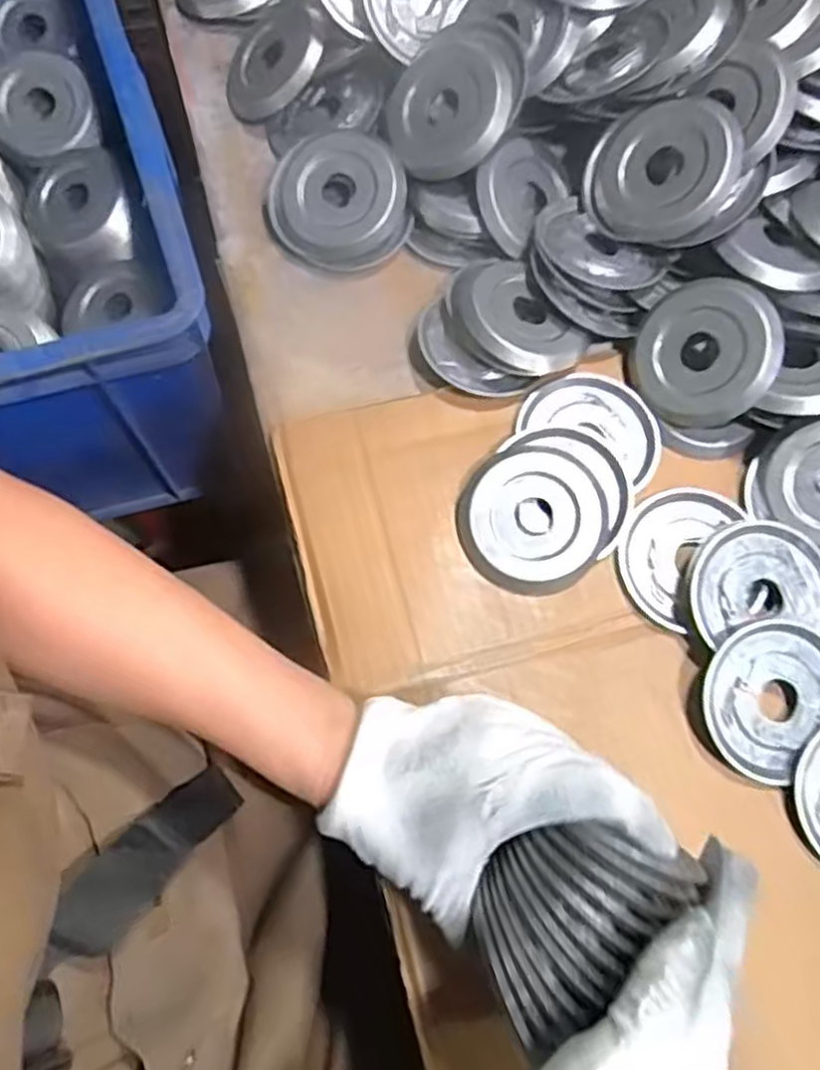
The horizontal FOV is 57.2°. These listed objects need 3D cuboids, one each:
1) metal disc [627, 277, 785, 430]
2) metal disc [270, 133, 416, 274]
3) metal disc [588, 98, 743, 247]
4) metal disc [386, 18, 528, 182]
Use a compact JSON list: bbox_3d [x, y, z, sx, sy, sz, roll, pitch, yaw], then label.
[{"bbox_3d":[0.174,-0.108,0.448,0.083,0.013,0.084,1,92,29],"label":"metal disc"},{"bbox_3d":[-0.047,-0.219,0.498,0.089,0.020,0.082,1,94,9],"label":"metal disc"},{"bbox_3d":[0.153,-0.223,0.466,0.090,0.017,0.083,2,91,42],"label":"metal disc"},{"bbox_3d":[0.029,-0.277,0.481,0.080,0.013,0.101,23,94,20],"label":"metal disc"}]

